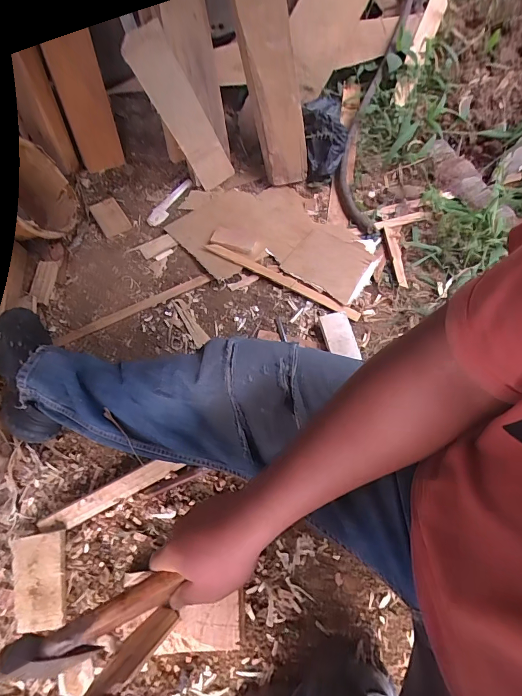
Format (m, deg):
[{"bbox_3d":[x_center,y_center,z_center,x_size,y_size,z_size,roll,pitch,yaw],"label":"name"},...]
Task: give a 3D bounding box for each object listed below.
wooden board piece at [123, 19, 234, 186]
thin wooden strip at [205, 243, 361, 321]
[{"bbox_3d":[-0.196,-0.587,0.959,0.108,0.371,0.022,-23,46,13],"label":"wooden board piece"},{"bbox_3d":[0.045,-0.169,0.902,0.410,0.018,0.028,27,68,16],"label":"thin wooden strip"}]

